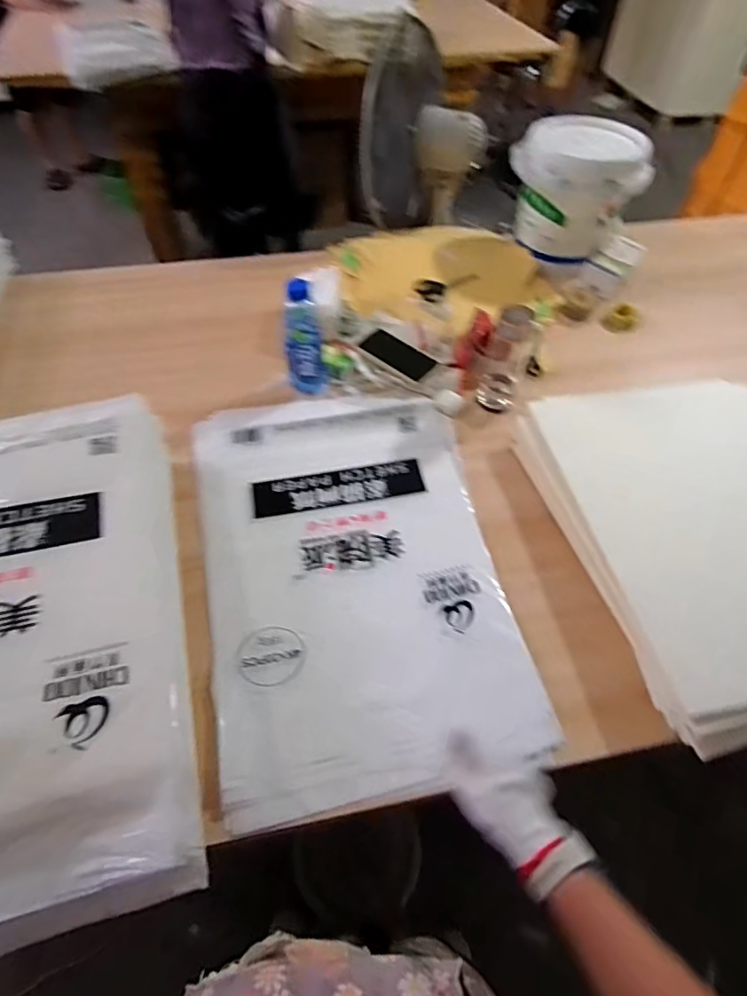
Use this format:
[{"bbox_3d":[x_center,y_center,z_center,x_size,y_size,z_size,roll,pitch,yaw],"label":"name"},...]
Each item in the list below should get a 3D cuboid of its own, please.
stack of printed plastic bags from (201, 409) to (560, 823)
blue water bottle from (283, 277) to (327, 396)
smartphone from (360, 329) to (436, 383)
[{"bbox_3d":[-0.034,0.080,0.768,0.399,0.030,0.620,-8,55,-7],"label":"stack of printed plastic bags"},{"bbox_3d":[-0.120,-0.279,0.919,0.068,0.177,0.059,2,54,0],"label":"blue water bottle"},{"bbox_3d":[0.050,-0.280,1.025,0.143,0.006,0.075,34,60,21],"label":"smartphone"}]

